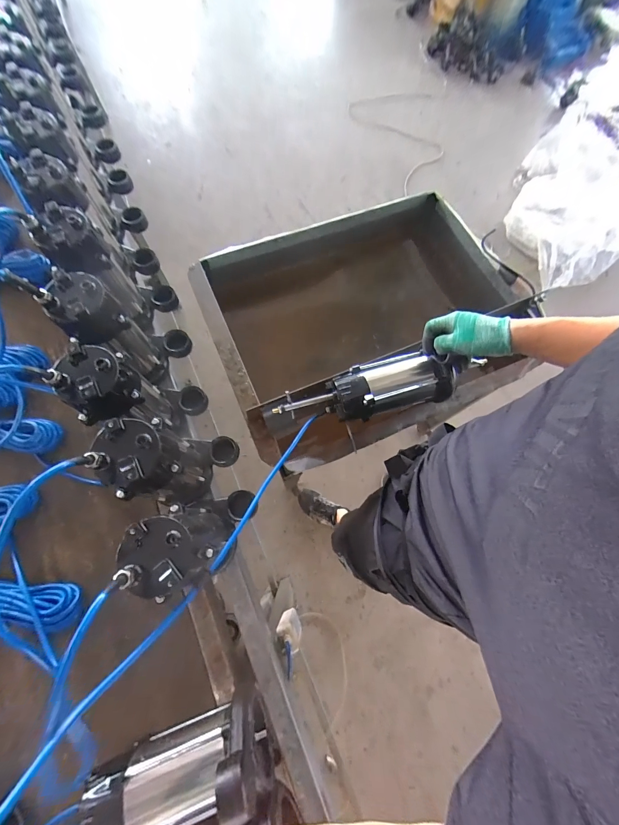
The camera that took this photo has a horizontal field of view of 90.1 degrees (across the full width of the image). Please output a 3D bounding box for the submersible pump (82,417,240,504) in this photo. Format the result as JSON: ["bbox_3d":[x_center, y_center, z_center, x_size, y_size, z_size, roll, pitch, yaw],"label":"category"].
[{"bbox_3d":[-0.202,0.070,0.489,0.142,0.228,0.111,-11,73,-6],"label":"submersible pump"}]

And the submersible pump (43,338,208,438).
[{"bbox_3d":[-0.273,-0.026,0.520,0.138,0.230,0.109,-7,72,-5],"label":"submersible pump"}]

